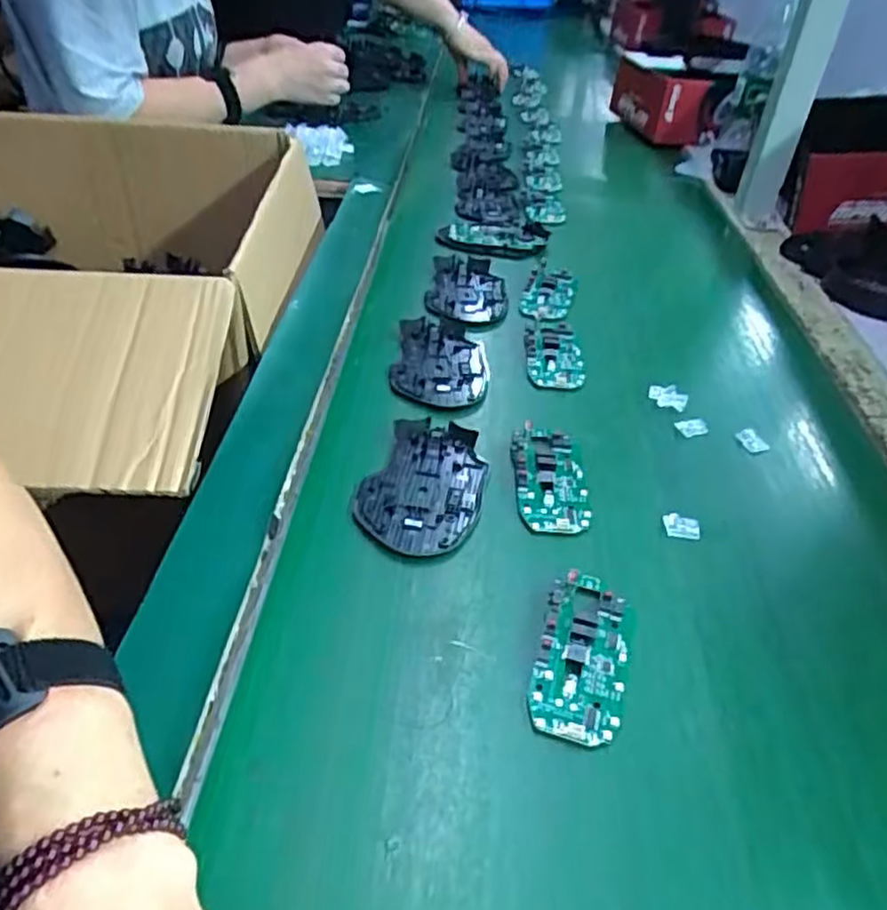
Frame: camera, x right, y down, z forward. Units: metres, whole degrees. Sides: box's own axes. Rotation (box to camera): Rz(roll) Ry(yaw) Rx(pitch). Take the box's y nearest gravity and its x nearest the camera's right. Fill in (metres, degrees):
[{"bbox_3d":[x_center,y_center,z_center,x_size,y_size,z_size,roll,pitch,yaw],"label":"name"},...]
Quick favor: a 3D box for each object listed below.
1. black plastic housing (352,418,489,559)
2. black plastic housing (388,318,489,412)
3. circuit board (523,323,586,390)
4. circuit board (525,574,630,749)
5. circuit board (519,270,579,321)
[{"bbox_3d":[-0.011,0.018,0.457,0.072,0.010,0.113,15,41,13],"label":"black plastic housing"},{"bbox_3d":[-0.001,-0.077,0.565,0.073,0.011,0.118,5,40,2],"label":"black plastic housing"},{"bbox_3d":[0.091,-0.084,0.590,0.045,0.009,0.085,2,40,-2],"label":"circuit board"},{"bbox_3d":[0.071,0.099,0.360,0.043,0.011,0.093,13,41,11],"label":"circuit board"},{"bbox_3d":[0.097,-0.148,0.658,0.044,0.008,0.088,13,41,11],"label":"circuit board"}]

